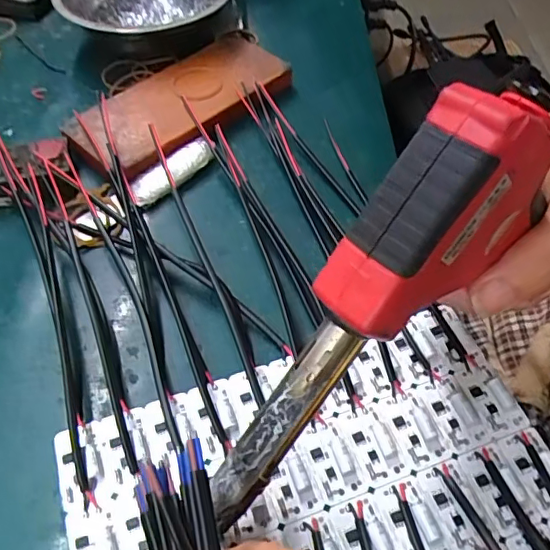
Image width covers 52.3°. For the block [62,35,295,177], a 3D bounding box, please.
[{"bbox_3d":[-0.060,-0.115,0.362,0.063,0.019,0.149,36,59,23],"label":"block"}]

